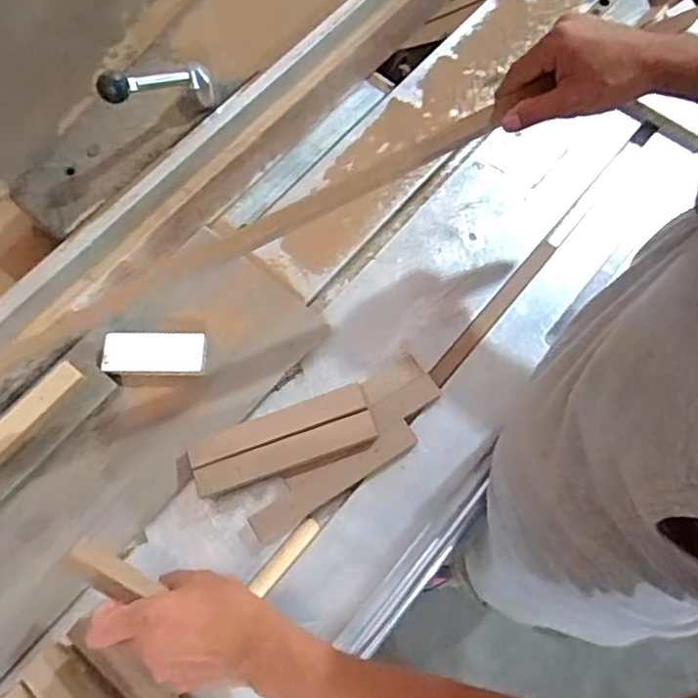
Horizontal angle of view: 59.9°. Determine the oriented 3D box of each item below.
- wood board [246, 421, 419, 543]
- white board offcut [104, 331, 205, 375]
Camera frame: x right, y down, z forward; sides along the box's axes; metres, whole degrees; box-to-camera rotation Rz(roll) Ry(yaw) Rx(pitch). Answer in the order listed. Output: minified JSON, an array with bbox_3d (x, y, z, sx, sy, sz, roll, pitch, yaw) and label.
[{"bbox_3d":[-0.013,0.122,0.569,0.170,0.005,0.028,-32,91,-10],"label":"wood board"},{"bbox_3d":[-0.195,0.004,0.608,0.100,0.008,0.043,-1,85,-4],"label":"white board offcut"}]

